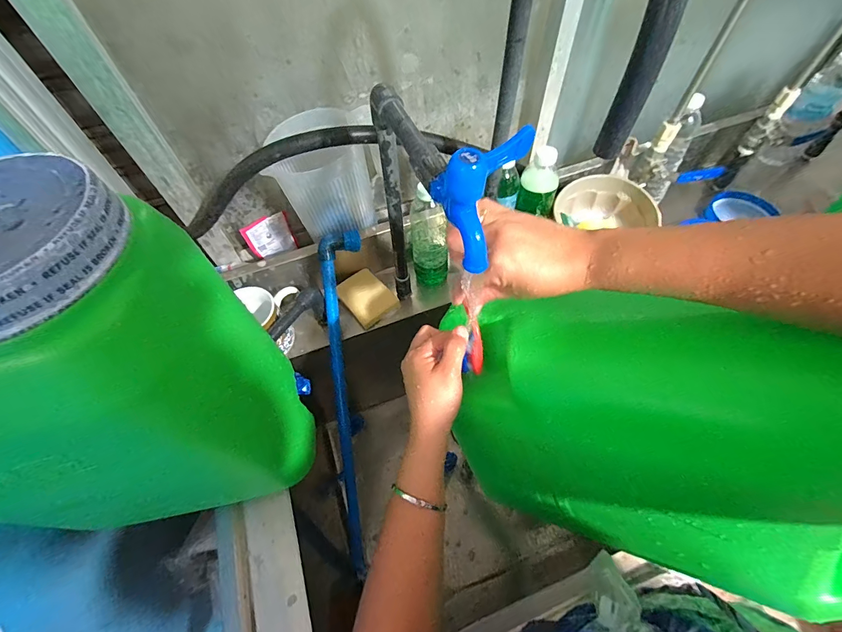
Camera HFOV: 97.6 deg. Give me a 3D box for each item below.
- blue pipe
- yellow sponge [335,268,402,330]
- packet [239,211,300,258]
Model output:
[{"bbox_3d":[-0.122,0.181,0.641,0.062,0.025,0.631,-1,101,2],"label":"blue pipe"},{"bbox_3d":[-0.097,-0.035,0.655,0.078,0.024,0.099,-36,63,-19],"label":"yellow sponge"},{"bbox_3d":[-0.278,-0.146,0.691,0.008,0.078,0.088,25,51,38],"label":"packet"}]

